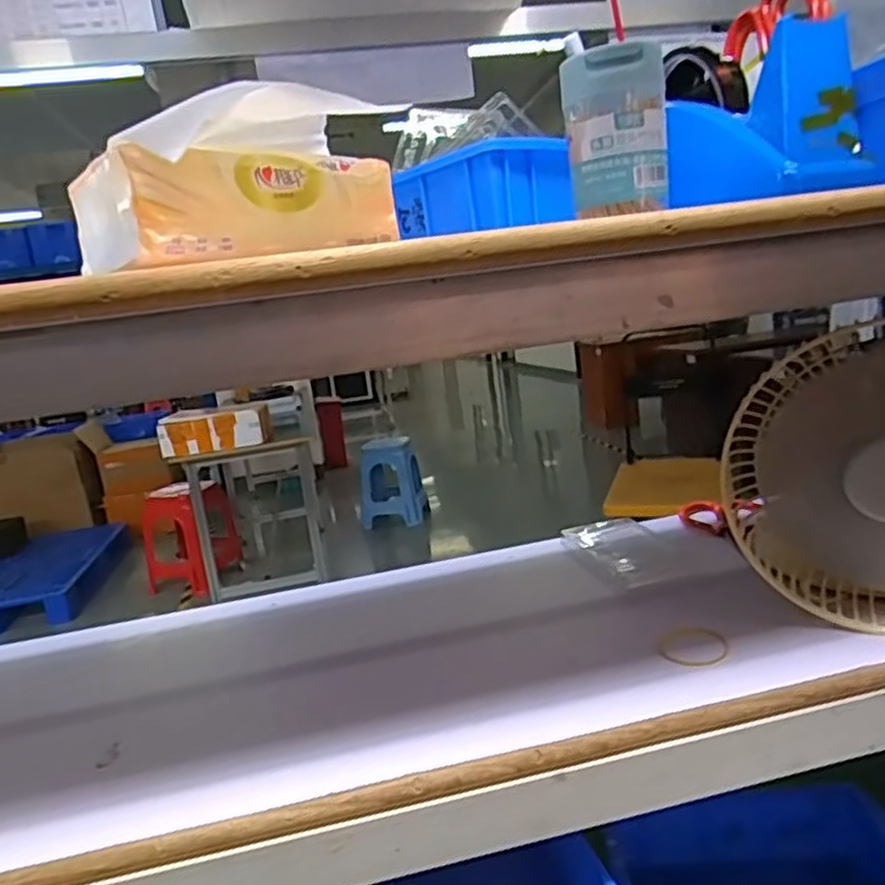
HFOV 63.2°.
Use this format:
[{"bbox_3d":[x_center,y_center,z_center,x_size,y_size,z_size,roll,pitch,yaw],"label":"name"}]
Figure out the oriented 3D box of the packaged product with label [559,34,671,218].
[{"bbox_3d":[0.084,-0.150,0.347,0.048,0.074,0.020,-5,11,13],"label":"packaged product with label"}]

